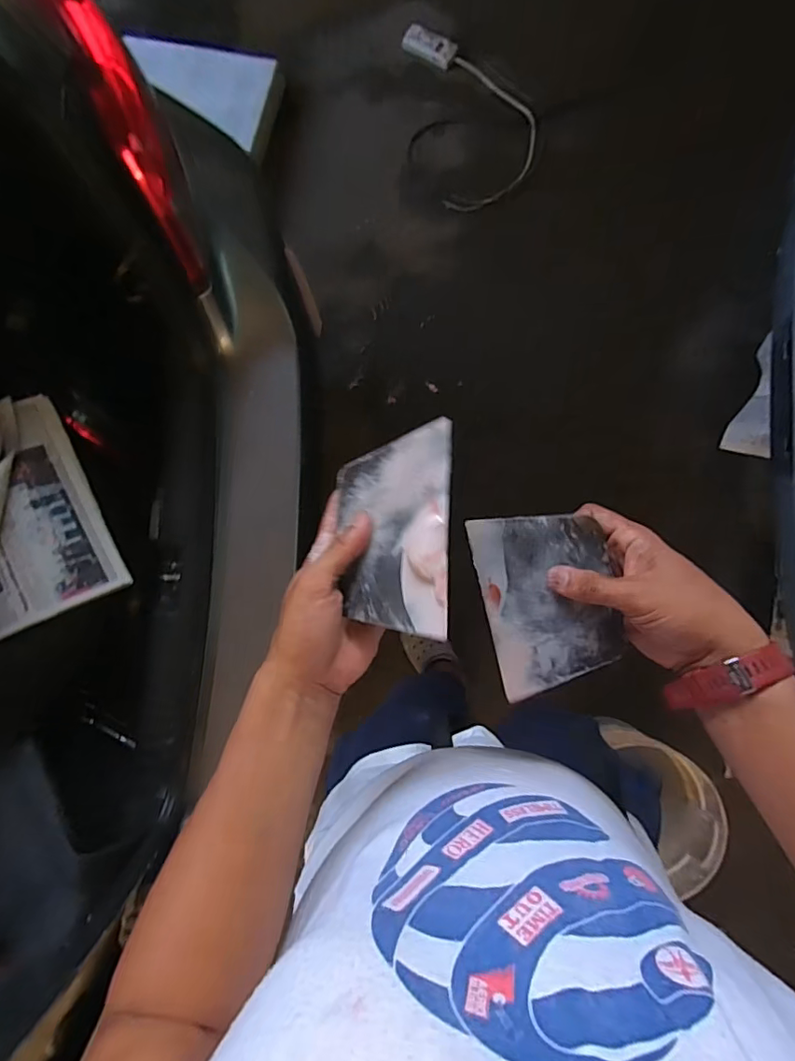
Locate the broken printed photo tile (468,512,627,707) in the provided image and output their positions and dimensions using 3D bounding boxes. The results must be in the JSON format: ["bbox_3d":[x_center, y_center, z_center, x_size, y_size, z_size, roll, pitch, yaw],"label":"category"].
[{"bbox_3d":[0.118,0.053,0.412,0.098,0.004,0.138,-14,94,6],"label":"broken printed photo tile"}]

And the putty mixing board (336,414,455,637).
[{"bbox_3d":[-0.007,0.000,0.377,0.096,0.008,0.141,-7,75,36],"label":"putty mixing board"}]

